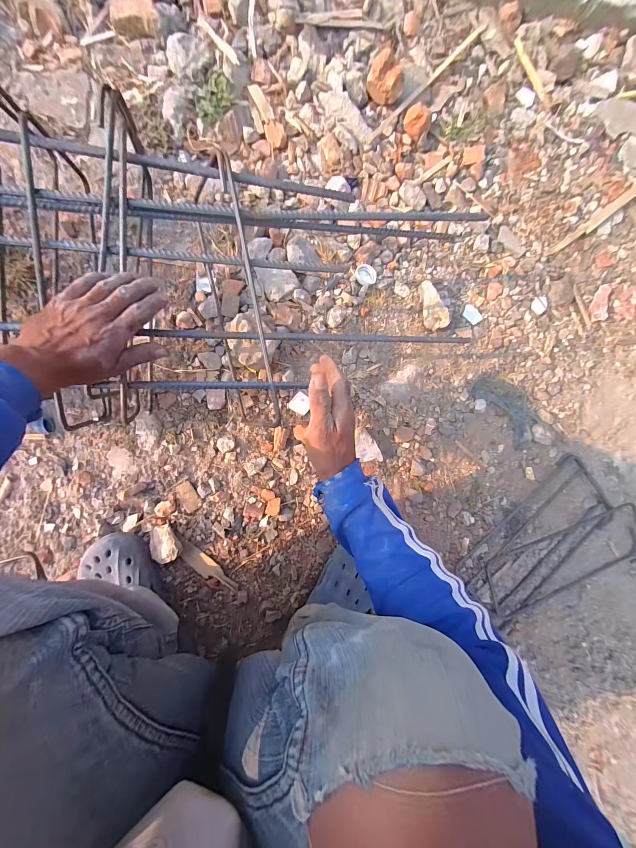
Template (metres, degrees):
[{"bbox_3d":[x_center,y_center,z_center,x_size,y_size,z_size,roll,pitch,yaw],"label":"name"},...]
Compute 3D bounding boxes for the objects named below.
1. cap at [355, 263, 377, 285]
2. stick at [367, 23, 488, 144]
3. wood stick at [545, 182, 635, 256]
[{"bbox_3d":[0.092,-0.286,0.575,0.040,0.008,0.040,-1,94,-7],"label":"cap"},{"bbox_3d":[0.205,-0.647,0.569,0.015,0.009,0.324,44,88,-8],"label":"stick"},{"bbox_3d":[0.602,-0.442,0.625,0.320,0.006,0.023,-38,98,-3],"label":"wood stick"}]

